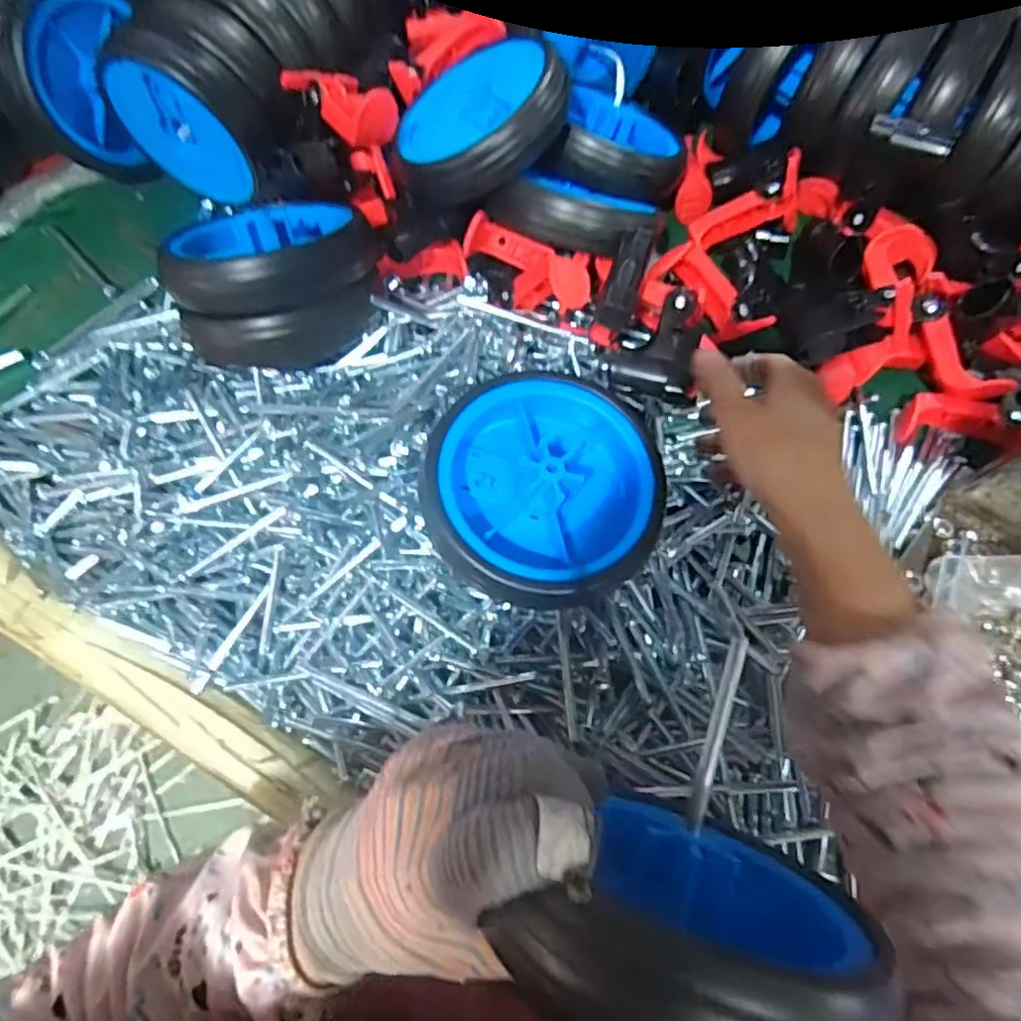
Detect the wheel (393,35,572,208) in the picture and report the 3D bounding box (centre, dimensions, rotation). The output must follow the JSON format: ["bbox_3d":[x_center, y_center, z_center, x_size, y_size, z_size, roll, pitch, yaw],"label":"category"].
[{"bbox_3d":[-0.032,-0.281,0.479,0.125,0.041,0.125,-42,52,2],"label":"wheel"}]

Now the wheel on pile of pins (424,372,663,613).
[{"bbox_3d":[0.018,-0.012,0.365,0.123,0.043,0.126,7,68,2],"label":"wheel on pile of pins"}]

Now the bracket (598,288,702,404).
[{"bbox_3d":[0.101,-0.114,0.466,0.065,0.040,0.069,11,75,3],"label":"bracket"}]

